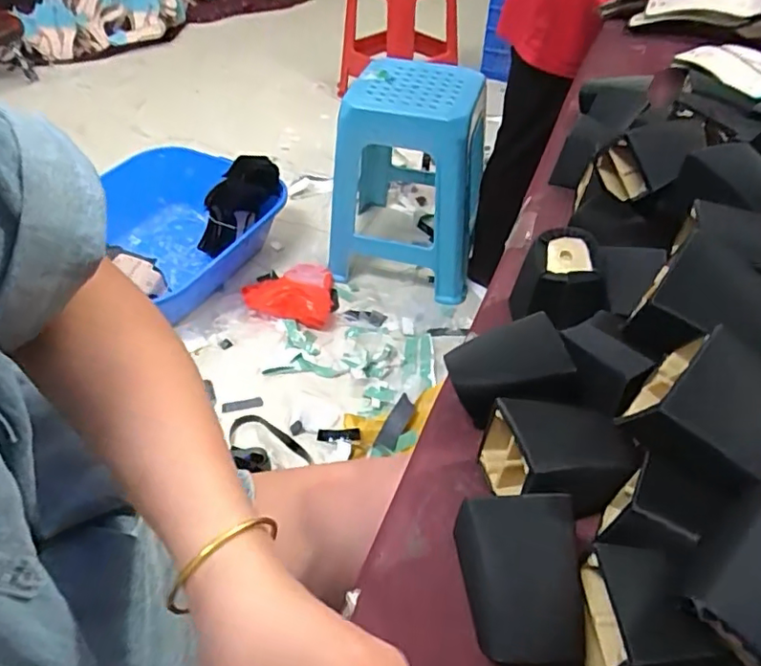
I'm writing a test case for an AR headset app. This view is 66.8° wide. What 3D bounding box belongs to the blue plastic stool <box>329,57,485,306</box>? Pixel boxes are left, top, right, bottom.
[{"bbox_3d":[0.075,-0.411,1.491,0.362,0.477,0.374,12,47,11],"label":"blue plastic stool"}]

